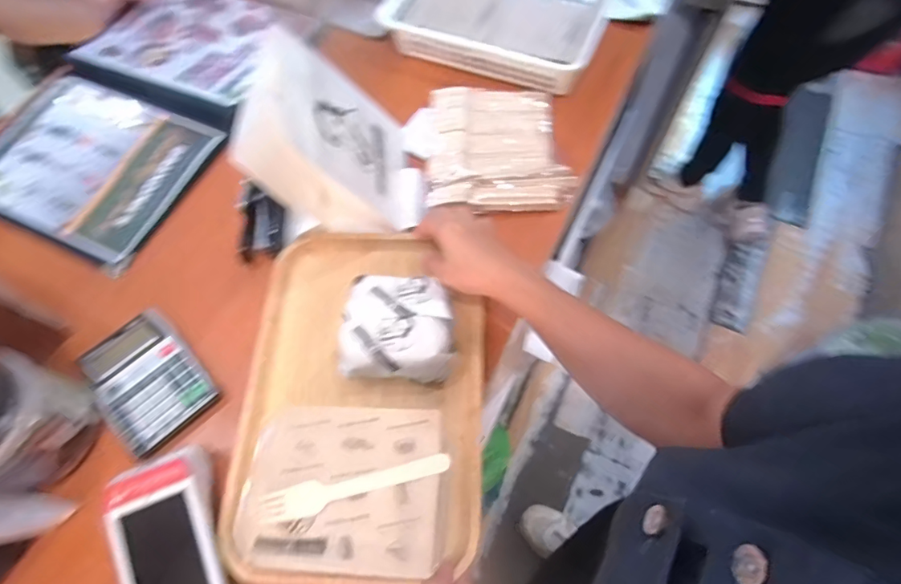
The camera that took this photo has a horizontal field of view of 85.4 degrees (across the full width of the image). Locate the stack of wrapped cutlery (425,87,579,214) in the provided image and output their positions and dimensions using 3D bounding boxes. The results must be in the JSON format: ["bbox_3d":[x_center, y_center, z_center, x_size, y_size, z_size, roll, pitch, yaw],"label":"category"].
[{"bbox_3d":[0.057,-0.189,0.620,0.168,0.031,0.206,-3,65,1],"label":"stack of wrapped cutlery"}]

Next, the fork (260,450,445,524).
[{"bbox_3d":[-0.076,0.156,0.396,0.152,0.011,0.024,-15,65,-4],"label":"fork"}]

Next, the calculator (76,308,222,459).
[{"bbox_3d":[-0.312,0.090,0.502,0.123,0.031,0.097,41,73,19],"label":"calculator"}]

